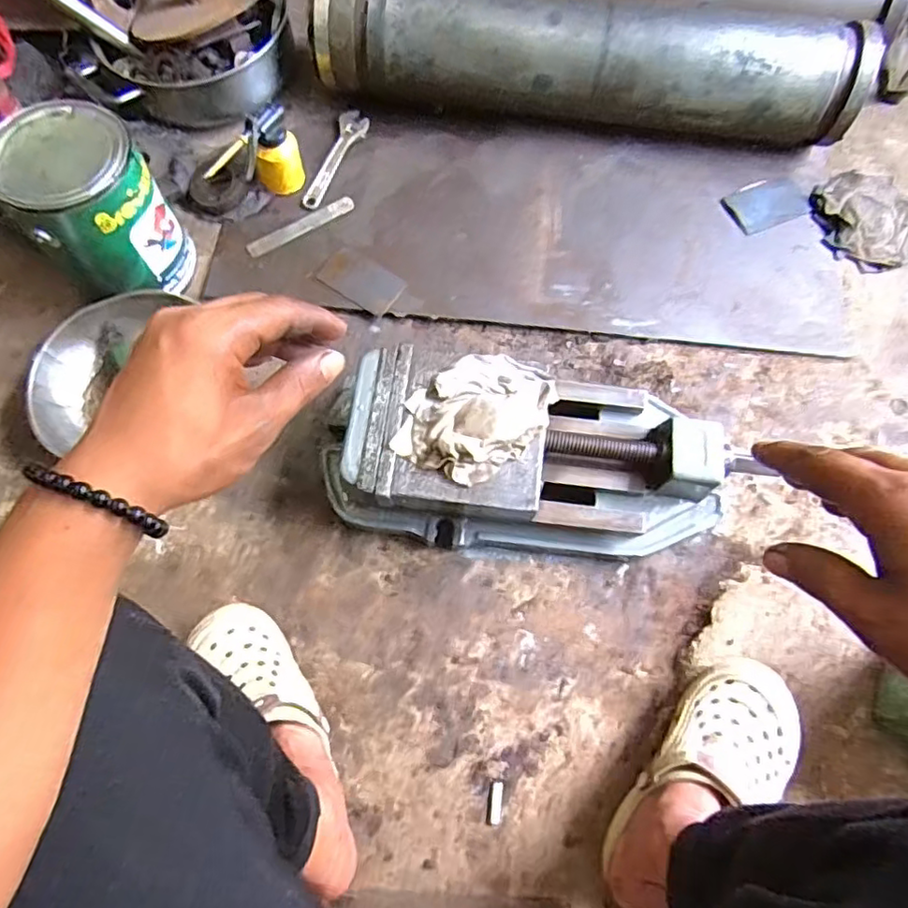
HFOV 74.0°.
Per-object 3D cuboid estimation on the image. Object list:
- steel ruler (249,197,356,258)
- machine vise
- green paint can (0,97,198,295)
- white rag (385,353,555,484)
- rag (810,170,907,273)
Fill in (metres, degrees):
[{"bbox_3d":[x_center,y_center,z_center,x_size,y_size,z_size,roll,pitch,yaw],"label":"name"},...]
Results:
[{"bbox_3d":[-0.216,-0.324,0.859,0.166,0.004,0.023,-32,77,-15],"label":"steel ruler"},{"bbox_3d":[0.082,0.005,0.733,0.460,0.142,0.201,2,70,2],"label":"machine vise"},{"bbox_3d":[-0.455,-0.313,0.771,0.156,0.186,0.166,-38,73,-11],"label":"green paint can"},{"bbox_3d":[0.027,-0.049,0.668,0.134,0.034,0.170,34,74,13],"label":"white rag"},{"bbox_3d":[0.641,-0.365,0.929,0.177,0.027,0.166,-33,72,-10],"label":"rag"}]

